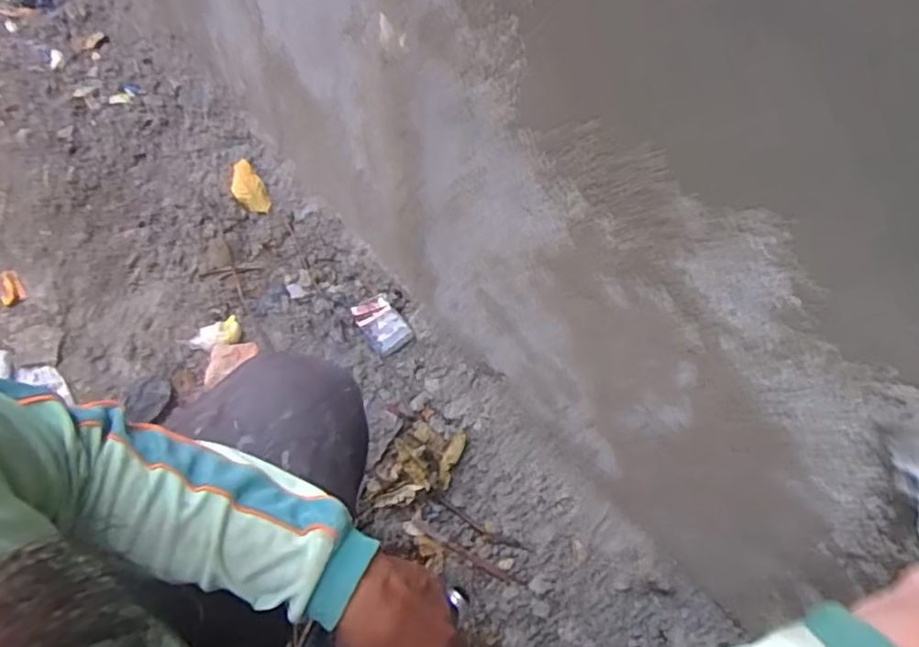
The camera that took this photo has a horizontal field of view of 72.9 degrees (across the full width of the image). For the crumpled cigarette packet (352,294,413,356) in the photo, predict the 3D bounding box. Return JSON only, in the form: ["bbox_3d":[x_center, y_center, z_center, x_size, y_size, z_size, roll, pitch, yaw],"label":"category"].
[{"bbox_3d":[-0.126,-0.001,1.021,0.064,0.016,0.111,-32,65,-20],"label":"crumpled cigarette packet"}]

